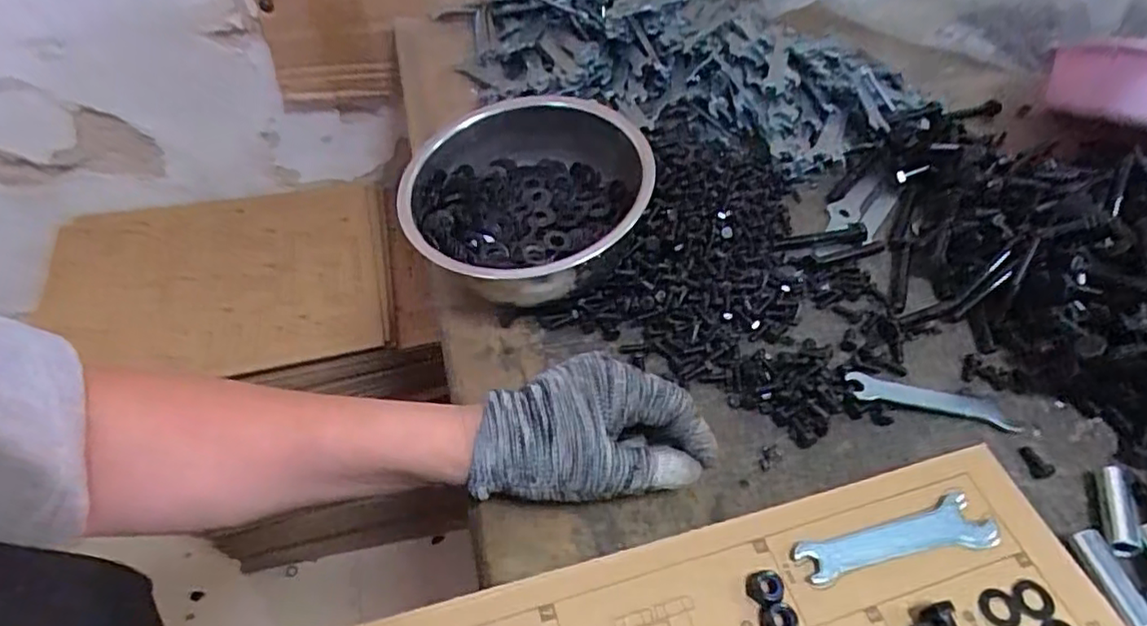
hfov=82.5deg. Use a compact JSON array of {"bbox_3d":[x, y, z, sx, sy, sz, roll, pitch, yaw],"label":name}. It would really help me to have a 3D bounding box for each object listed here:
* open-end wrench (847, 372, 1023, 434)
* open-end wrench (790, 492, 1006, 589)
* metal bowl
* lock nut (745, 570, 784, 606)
[{"bbox_3d":[0.224,0.056,0.411,0.100,0.005,0.025,12,46,-5],"label":"open-end wrench"},{"bbox_3d":[0.170,0.119,0.343,0.112,0.005,0.027,-10,49,-11],"label":"open-end wrench"},{"bbox_3d":[-0.031,-0.072,0.466,0.155,0.086,0.167,1,48,-1],"label":"metal bowl"},{"bbox_3d":[0.095,0.137,0.325,0.017,0.008,0.016,1,48,-1],"label":"lock nut"}]

